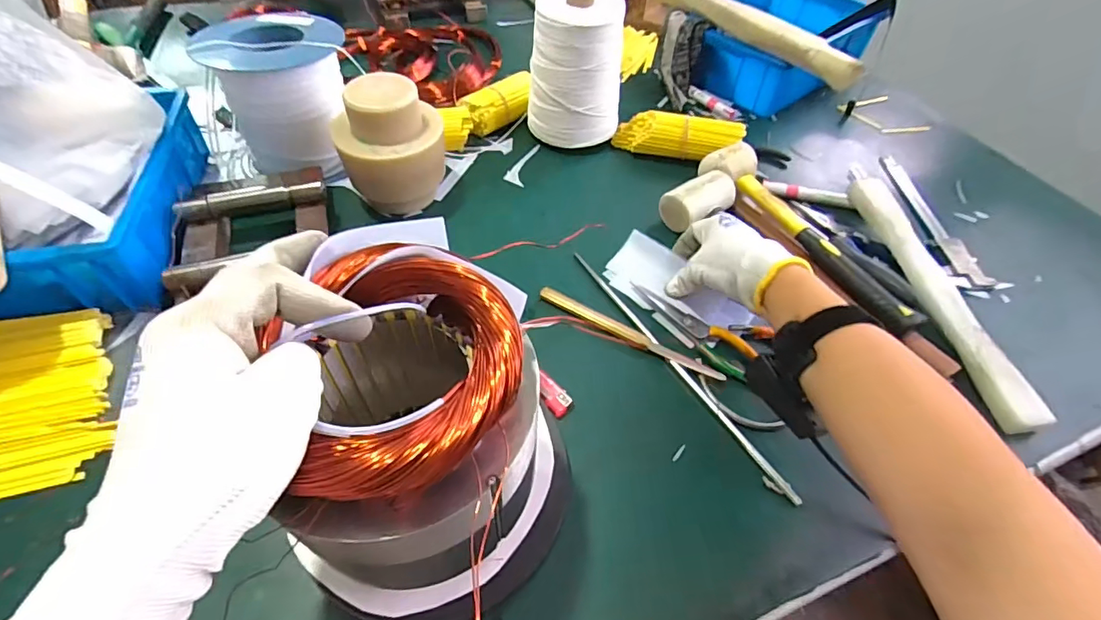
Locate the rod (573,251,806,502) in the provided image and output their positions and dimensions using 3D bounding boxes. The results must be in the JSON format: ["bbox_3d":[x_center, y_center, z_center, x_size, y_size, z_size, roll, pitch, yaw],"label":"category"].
[{"bbox_3d":[0.109,0.044,0.462,0.010,0.008,0.296,-24,57,-20],"label":"rod"}]

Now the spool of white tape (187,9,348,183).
[{"bbox_3d":[-0.297,-0.244,0.577,0.134,0.119,0.135,1,52,-2],"label":"spool of white tape"}]

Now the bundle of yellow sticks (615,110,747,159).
[{"bbox_3d":[0.154,-0.217,0.635,0.159,0.045,0.042,10,51,23],"label":"bundle of yellow sticks"}]

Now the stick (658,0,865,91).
[{"bbox_3d":[0.258,-0.377,0.674,0.020,0.035,0.323,-29,59,-23],"label":"stick"}]

